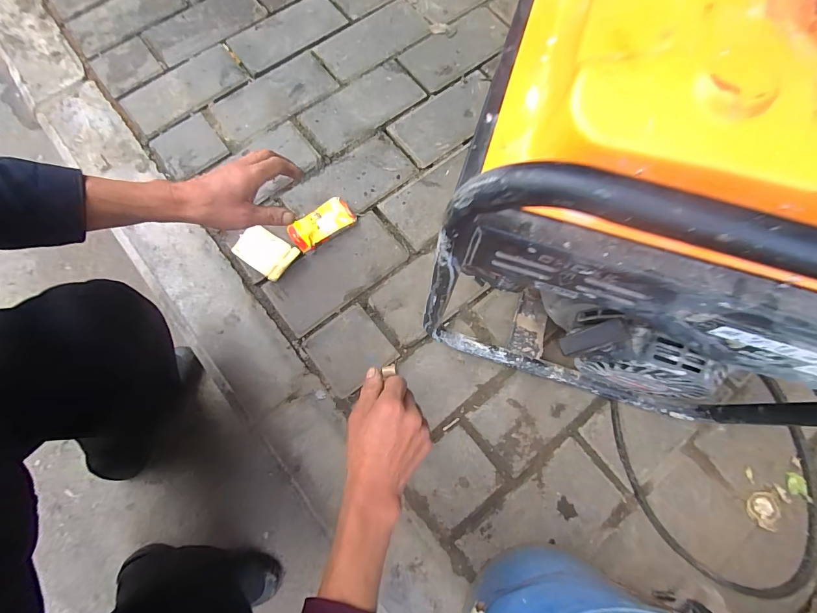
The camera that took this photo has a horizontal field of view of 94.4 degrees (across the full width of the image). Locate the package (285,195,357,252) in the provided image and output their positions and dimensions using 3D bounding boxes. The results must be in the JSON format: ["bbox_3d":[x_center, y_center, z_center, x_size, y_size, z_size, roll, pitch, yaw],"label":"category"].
[{"bbox_3d":[-0.151,-0.141,0.660,0.110,0.028,0.052,-33,77,-9],"label":"package"}]

